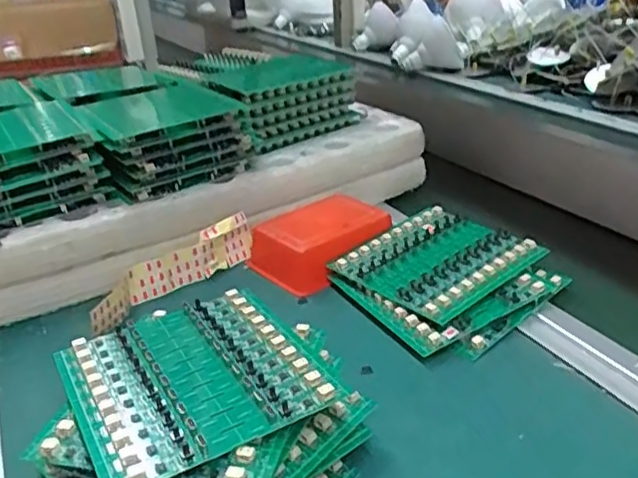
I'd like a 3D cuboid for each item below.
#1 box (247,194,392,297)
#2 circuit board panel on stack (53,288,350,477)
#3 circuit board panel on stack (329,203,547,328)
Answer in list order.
[{"bbox_3d":[0.000,0.001,0.604,0.128,0.043,0.091,-23,33,-33],"label":"box"},{"bbox_3d":[-0.076,0.077,0.370,0.129,0.010,0.138,-18,28,-26],"label":"circuit board panel on stack"},{"bbox_3d":[0.104,0.017,0.548,0.138,0.015,0.126,-27,35,-30],"label":"circuit board panel on stack"}]

